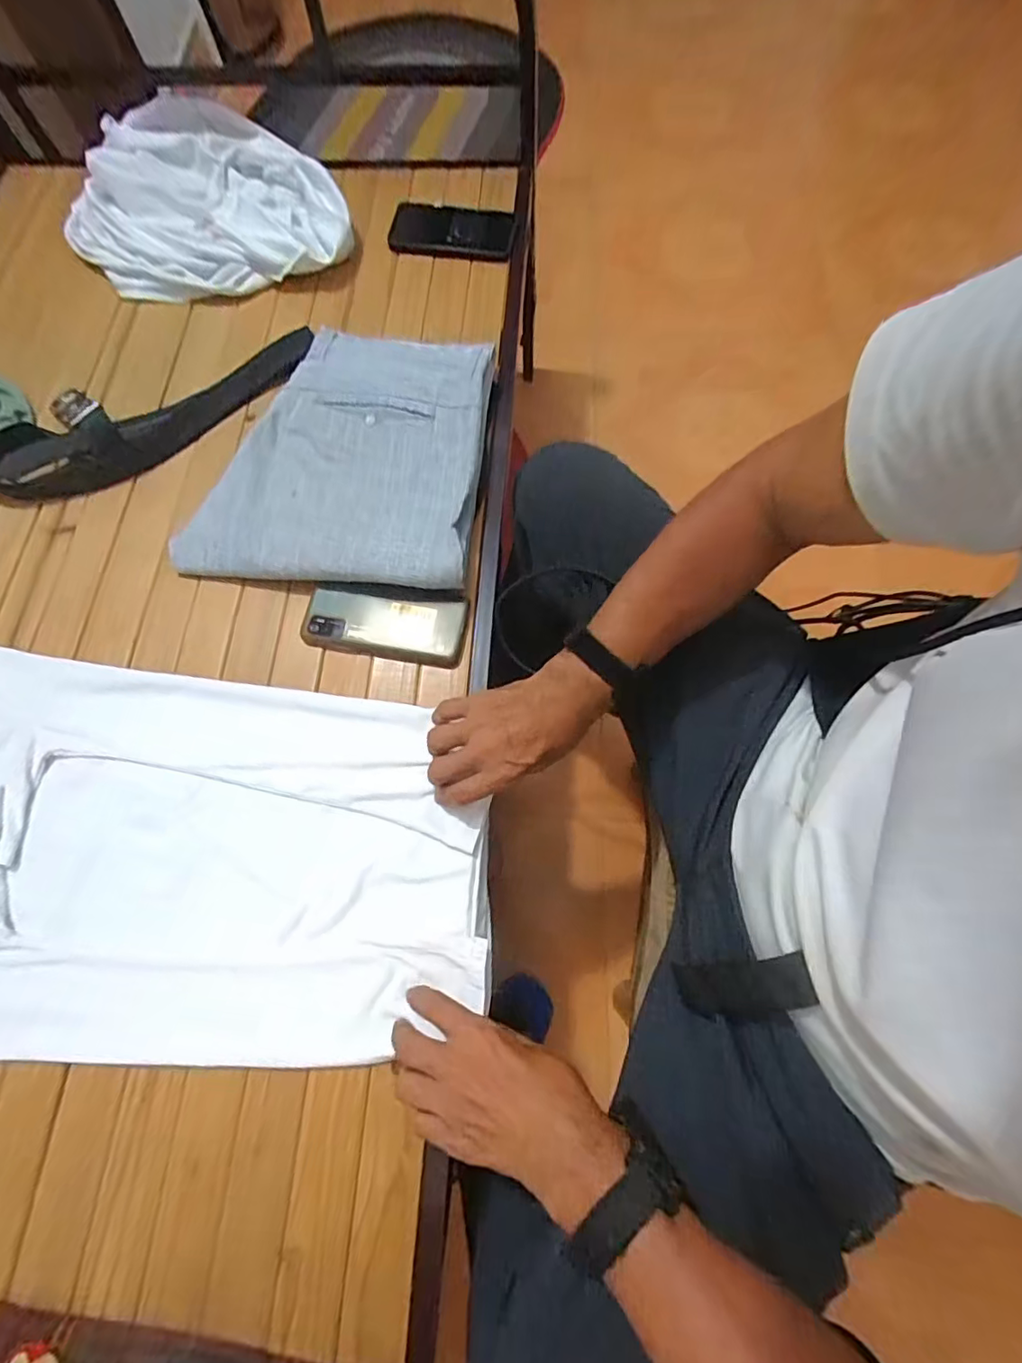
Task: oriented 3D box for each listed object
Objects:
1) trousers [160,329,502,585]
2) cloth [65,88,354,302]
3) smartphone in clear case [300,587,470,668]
[{"bbox_3d":[-0.177,-0.242,0.594,0.289,0.035,0.288,5,73,3],"label":"trousers"},{"bbox_3d":[-0.389,-0.635,0.723,0.342,0.060,0.292,-8,73,0],"label":"cloth"},{"bbox_3d":[-0.126,-0.057,0.560,0.158,0.011,0.066,9,80,1],"label":"smartphone in clear case"}]

